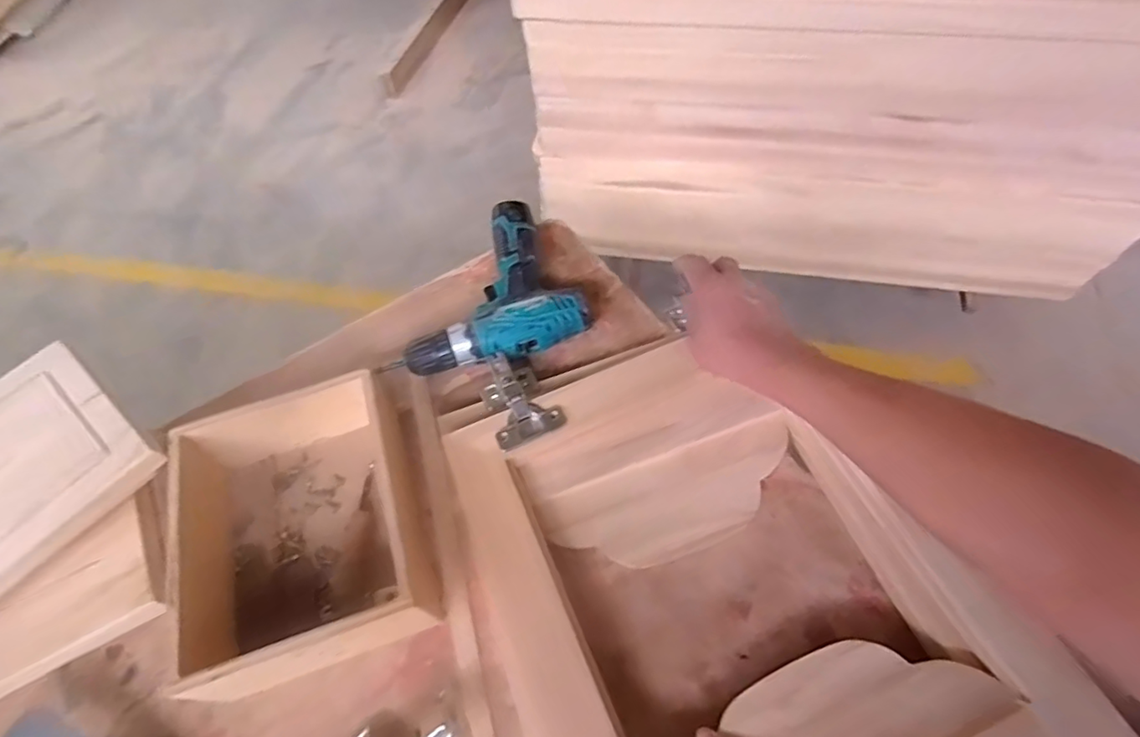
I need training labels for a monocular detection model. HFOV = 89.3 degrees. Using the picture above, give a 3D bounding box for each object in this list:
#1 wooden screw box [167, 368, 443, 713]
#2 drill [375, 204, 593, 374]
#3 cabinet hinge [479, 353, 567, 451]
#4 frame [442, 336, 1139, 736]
[{"bbox_3d":[-0.218,0.129,0.481,0.174,0.086,0.224,-20,60,-8],"label":"wooden screw box"},{"bbox_3d":[-0.106,-0.076,0.616,0.203,0.047,0.191,-23,60,-10],"label":"drill"},{"bbox_3d":[-0.049,0.026,0.535,0.061,0.026,0.096,-23,44,-10],"label":"cabinet hinge"},{"bbox_3d":[0.133,0.195,0.441,0.367,0.060,0.467,-21,60,-8],"label":"frame"}]

